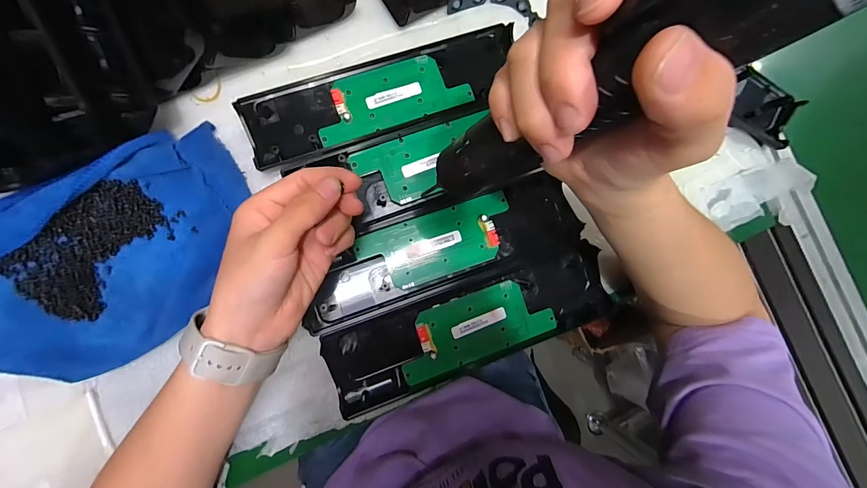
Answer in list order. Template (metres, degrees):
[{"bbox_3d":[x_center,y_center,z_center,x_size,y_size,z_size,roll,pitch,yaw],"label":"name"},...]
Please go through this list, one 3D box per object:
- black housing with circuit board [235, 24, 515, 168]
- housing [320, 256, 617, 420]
[{"bbox_3d":[-0.040,-0.131,0.318,0.238,0.017,0.066,-20,88,-8],"label":"black housing with circuit board"},{"bbox_3d":[0.037,0.070,0.312,0.246,0.018,0.064,-17,87,-8],"label":"housing"}]

